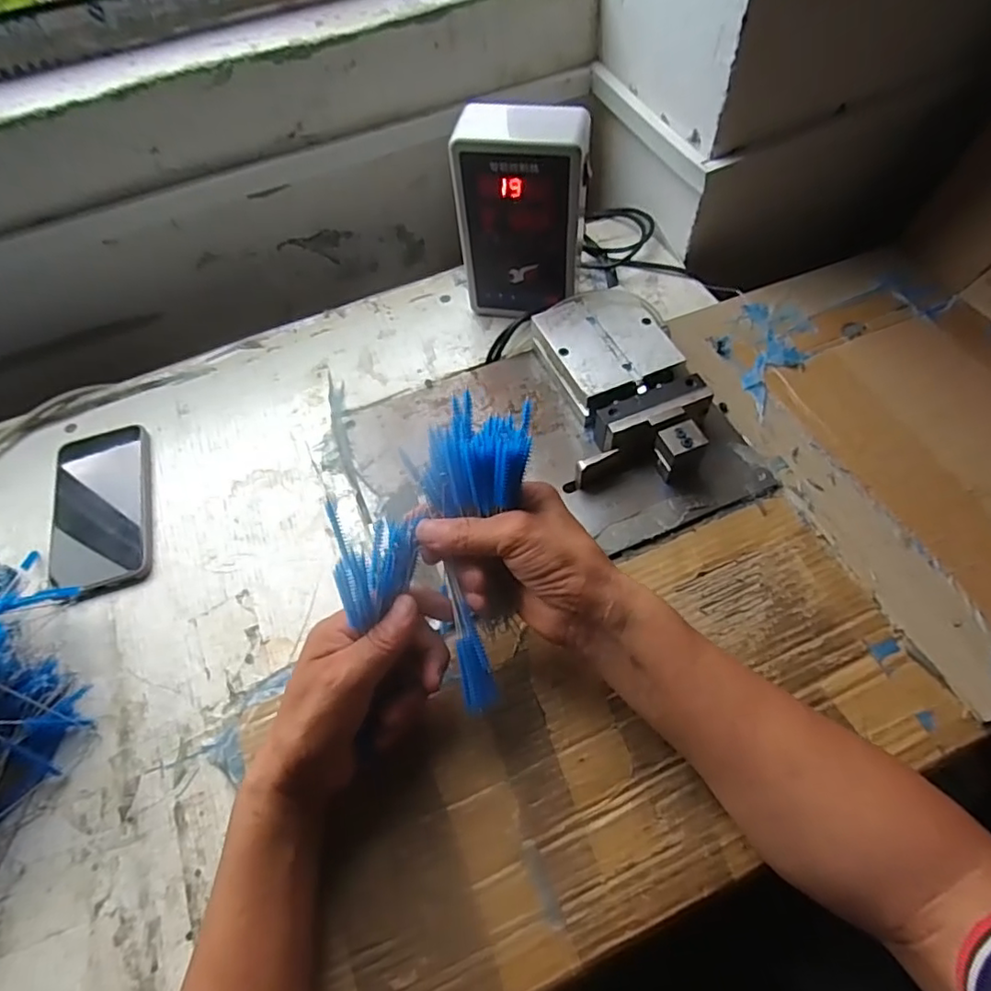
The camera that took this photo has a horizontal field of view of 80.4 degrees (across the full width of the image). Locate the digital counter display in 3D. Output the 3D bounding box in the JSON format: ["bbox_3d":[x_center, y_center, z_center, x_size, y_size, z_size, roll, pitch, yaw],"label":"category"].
[{"bbox_3d":[0.026,-0.245,0.537,0.111,0.185,0.053,8,59,10],"label":"digital counter display"}]

